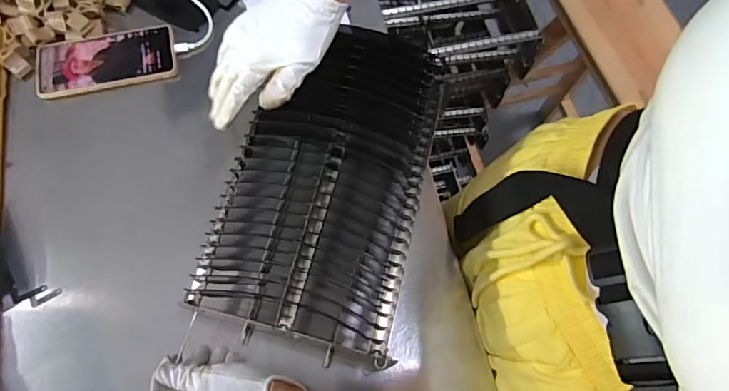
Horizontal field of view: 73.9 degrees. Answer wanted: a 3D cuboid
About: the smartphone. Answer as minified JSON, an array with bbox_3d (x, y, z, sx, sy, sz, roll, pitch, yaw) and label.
[{"bbox_3d":[-0.317,-0.166,0.598,0.163,0.015,0.085,-12,68,-8],"label":"smartphone"}]

